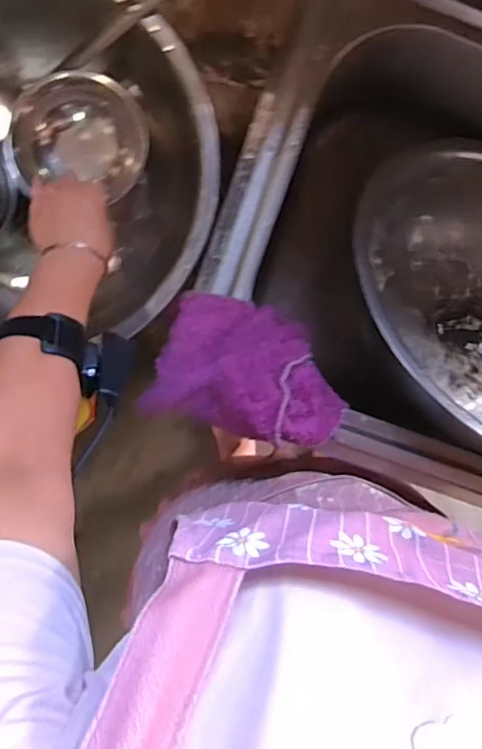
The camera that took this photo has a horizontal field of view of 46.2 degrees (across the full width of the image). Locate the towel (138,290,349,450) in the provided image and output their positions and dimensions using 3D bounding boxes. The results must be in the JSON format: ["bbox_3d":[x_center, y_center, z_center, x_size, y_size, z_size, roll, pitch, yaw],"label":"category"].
[{"bbox_3d":[0.013,-0.006,0.533,0.182,0.073,0.117,12,95,-3],"label":"towel"}]

